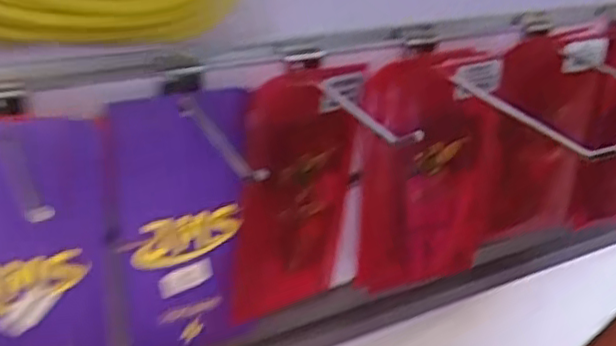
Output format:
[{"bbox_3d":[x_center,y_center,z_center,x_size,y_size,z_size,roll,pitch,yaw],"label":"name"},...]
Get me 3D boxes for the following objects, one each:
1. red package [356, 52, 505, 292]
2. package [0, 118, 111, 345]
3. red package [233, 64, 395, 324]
[{"bbox_3d":[0.077,0.002,0.443,0.099,0.153,0.039,-10,34,-25],"label":"red package"},{"bbox_3d":[-0.143,0.047,0.331,0.086,0.166,0.033,-17,37,-32],"label":"package"},{"bbox_3d":[-0.004,0.015,0.405,0.090,0.162,0.014,-17,37,-33],"label":"red package"}]

